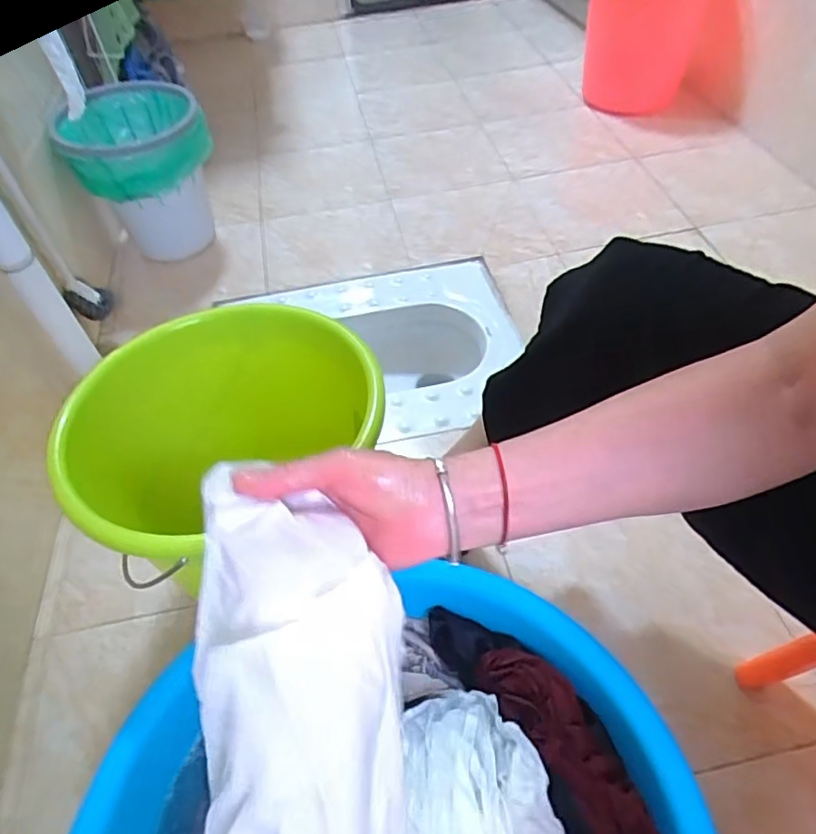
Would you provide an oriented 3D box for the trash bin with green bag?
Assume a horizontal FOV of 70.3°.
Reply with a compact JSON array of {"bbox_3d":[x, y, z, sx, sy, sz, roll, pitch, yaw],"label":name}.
[{"bbox_3d":[-0.508,-0.463,1.169,0.242,0.313,0.231,-23,52,-13],"label":"trash bin with green bag"}]

